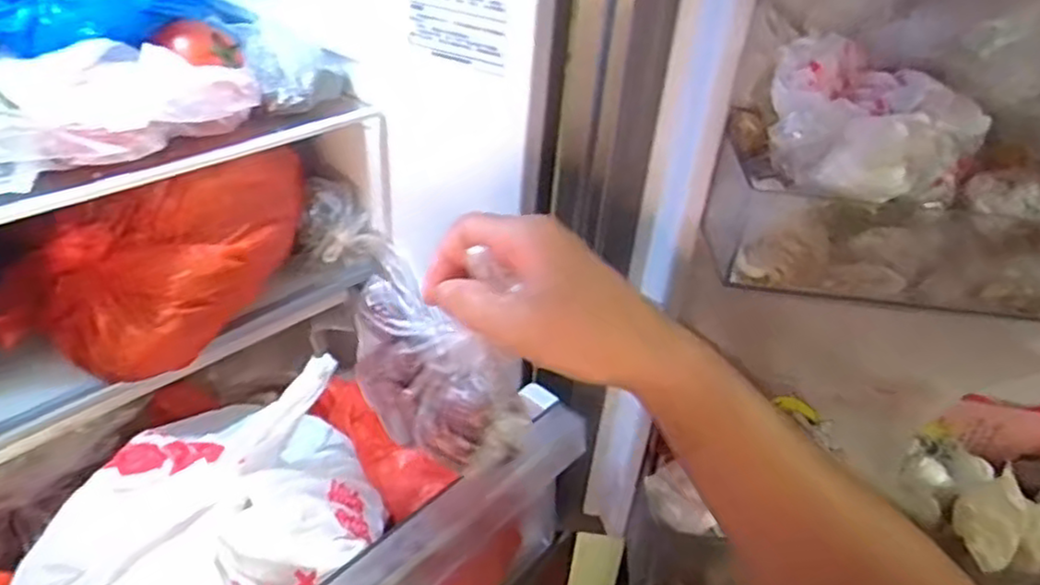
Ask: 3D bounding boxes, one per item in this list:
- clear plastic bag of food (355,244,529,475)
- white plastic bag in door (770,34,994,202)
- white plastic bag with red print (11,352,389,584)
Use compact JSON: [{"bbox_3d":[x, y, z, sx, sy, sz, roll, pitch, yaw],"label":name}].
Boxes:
[{"bbox_3d":[-0.046,0.036,0.371,0.052,0.071,0.118,-23,43,-36],"label":"clear plastic bag of food"},{"bbox_3d":[0.162,-0.079,0.331,0.096,0.053,0.071,25,38,26],"label":"white plastic bag in door"},{"bbox_3d":[-0.173,0.125,0.401,0.192,0.080,0.137,-20,41,-33],"label":"white plastic bag with red print"}]

